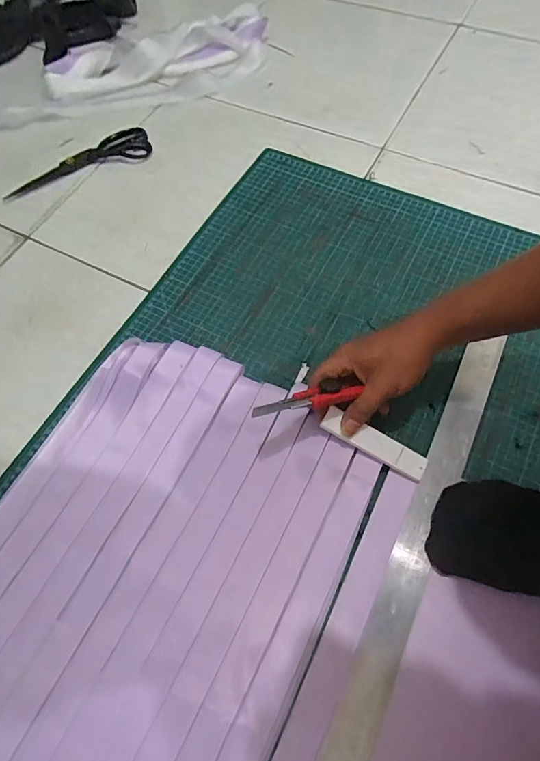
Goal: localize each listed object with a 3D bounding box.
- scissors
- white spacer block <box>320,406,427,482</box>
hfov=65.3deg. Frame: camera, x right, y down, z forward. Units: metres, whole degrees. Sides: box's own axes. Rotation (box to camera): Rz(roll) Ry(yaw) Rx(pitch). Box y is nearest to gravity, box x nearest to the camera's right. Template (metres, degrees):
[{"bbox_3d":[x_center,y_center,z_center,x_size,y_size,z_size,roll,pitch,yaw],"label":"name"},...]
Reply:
[{"bbox_3d":[-0.300,-0.342,0.662,0.234,0.013,0.059,-29,67,-11],"label":"scissors"},{"bbox_3d":[0.107,0.066,0.435,0.116,0.012,0.027,29,68,-4],"label":"white spacer block"}]

